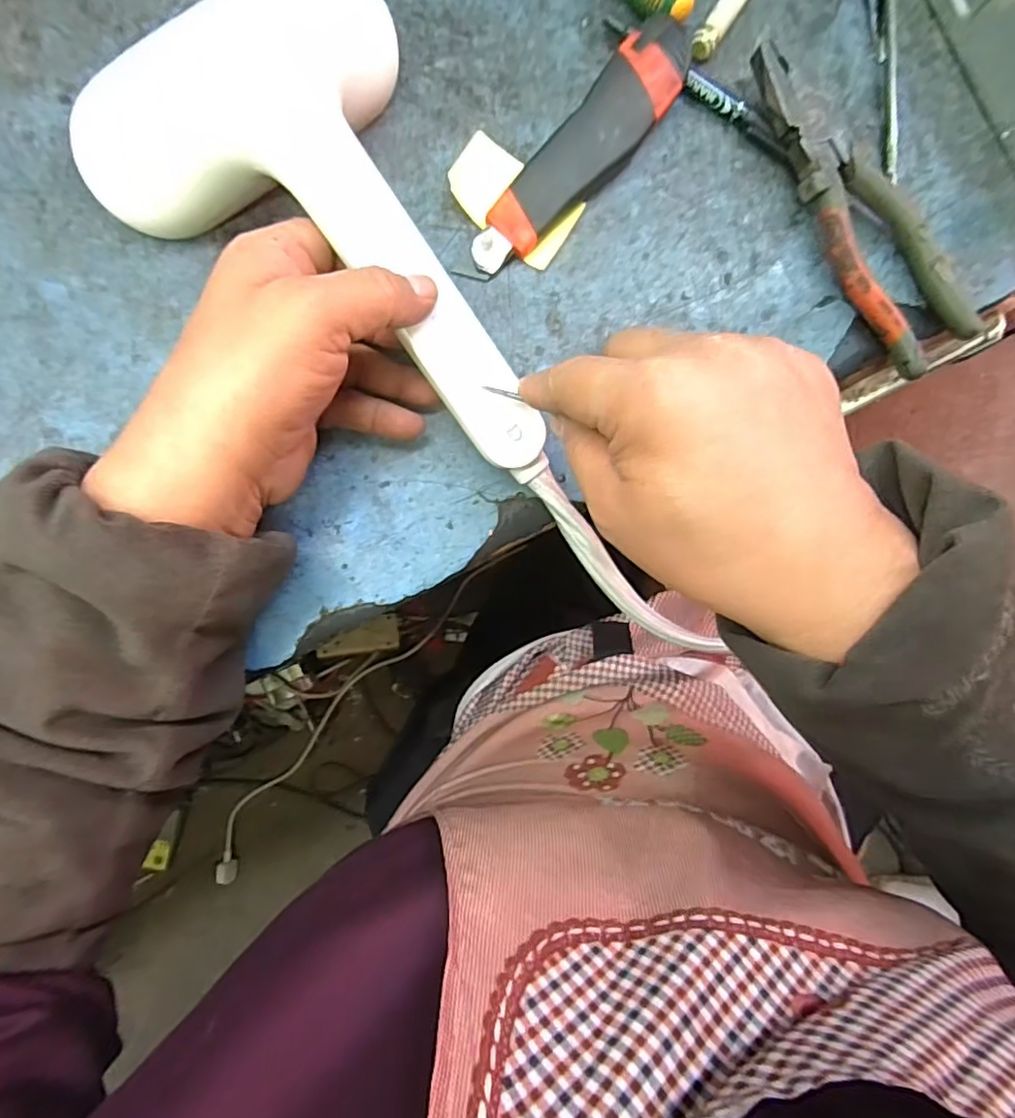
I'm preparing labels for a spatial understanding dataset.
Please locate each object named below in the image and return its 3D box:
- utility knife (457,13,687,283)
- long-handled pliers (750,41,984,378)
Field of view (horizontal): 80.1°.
[{"bbox_3d":[0.039,-0.210,0.318,0.036,0.028,0.159,39,84,-4],"label":"utility knife"},{"bbox_3d":[0.190,-0.193,0.339,0.052,0.024,0.191,-39,92,-7],"label":"long-handled pliers"}]

